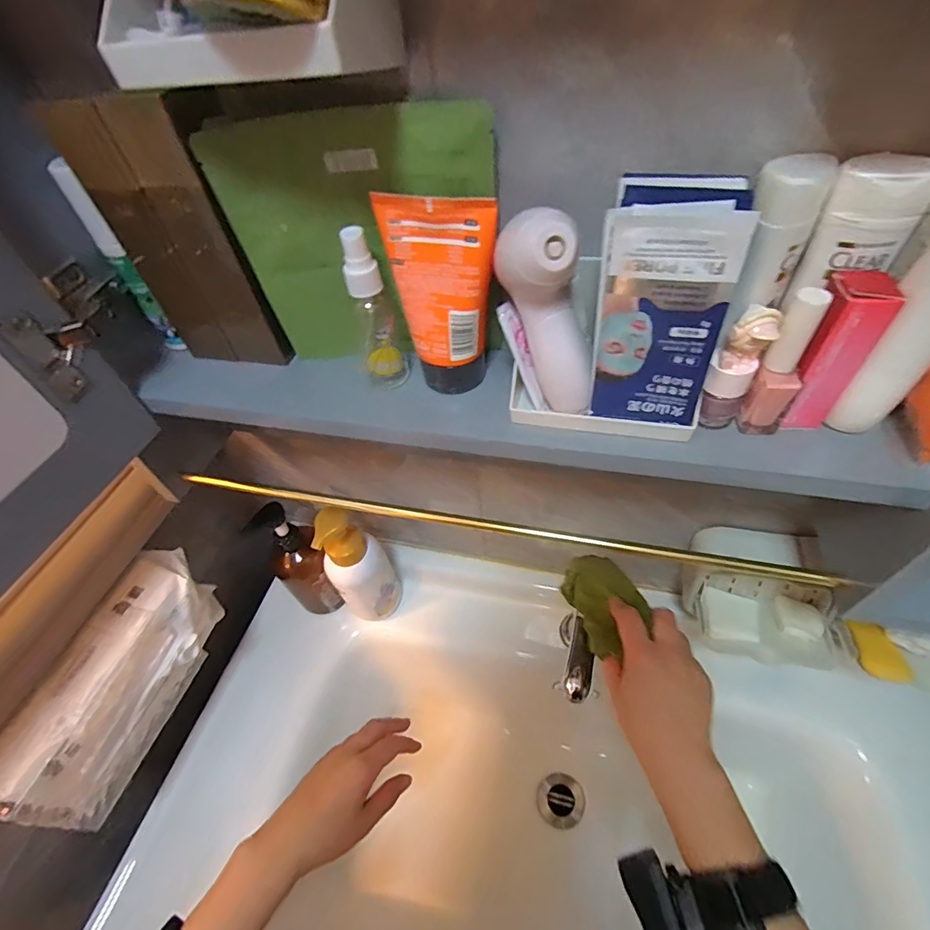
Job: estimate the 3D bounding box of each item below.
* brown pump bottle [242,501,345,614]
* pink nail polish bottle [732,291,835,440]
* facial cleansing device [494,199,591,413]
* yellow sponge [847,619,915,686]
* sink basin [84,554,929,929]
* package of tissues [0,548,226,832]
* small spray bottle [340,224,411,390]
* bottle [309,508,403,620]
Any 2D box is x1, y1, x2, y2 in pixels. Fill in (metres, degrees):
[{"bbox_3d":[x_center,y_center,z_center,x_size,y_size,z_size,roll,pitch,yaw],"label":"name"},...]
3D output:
[{"bbox_3d":[-0.206,0.132,0.607,0.061,0.213,0.063,-3,50,4],"label":"brown pump bottle"},{"bbox_3d":[0.184,-0.054,0.273,0.024,0.088,0.022,28,59,26],"label":"pink nail polish bottle"},{"bbox_3d":[0.048,-0.089,0.285,0.055,0.114,0.046,-5,50,2],"label":"facial cleansing device"},{"bbox_3d":[0.387,0.175,0.445,0.033,0.009,0.056,-1,50,6],"label":"yellow sponge"},{"bbox_3d":[0.112,0.412,0.565,0.902,0.206,0.496,8,52,13],"label":"sink basin"},{"bbox_3d":[-0.339,0.216,0.481,0.075,0.108,0.238,9,52,14],"label":"package of tissues"},{"bbox_3d":[-0.063,-0.103,0.328,0.034,0.112,0.027,-15,51,-6],"label":"small spray bottle"},{"bbox_3d":[-0.130,0.131,0.599,0.076,0.216,0.058,-29,53,-17],"label":"bottle"}]

